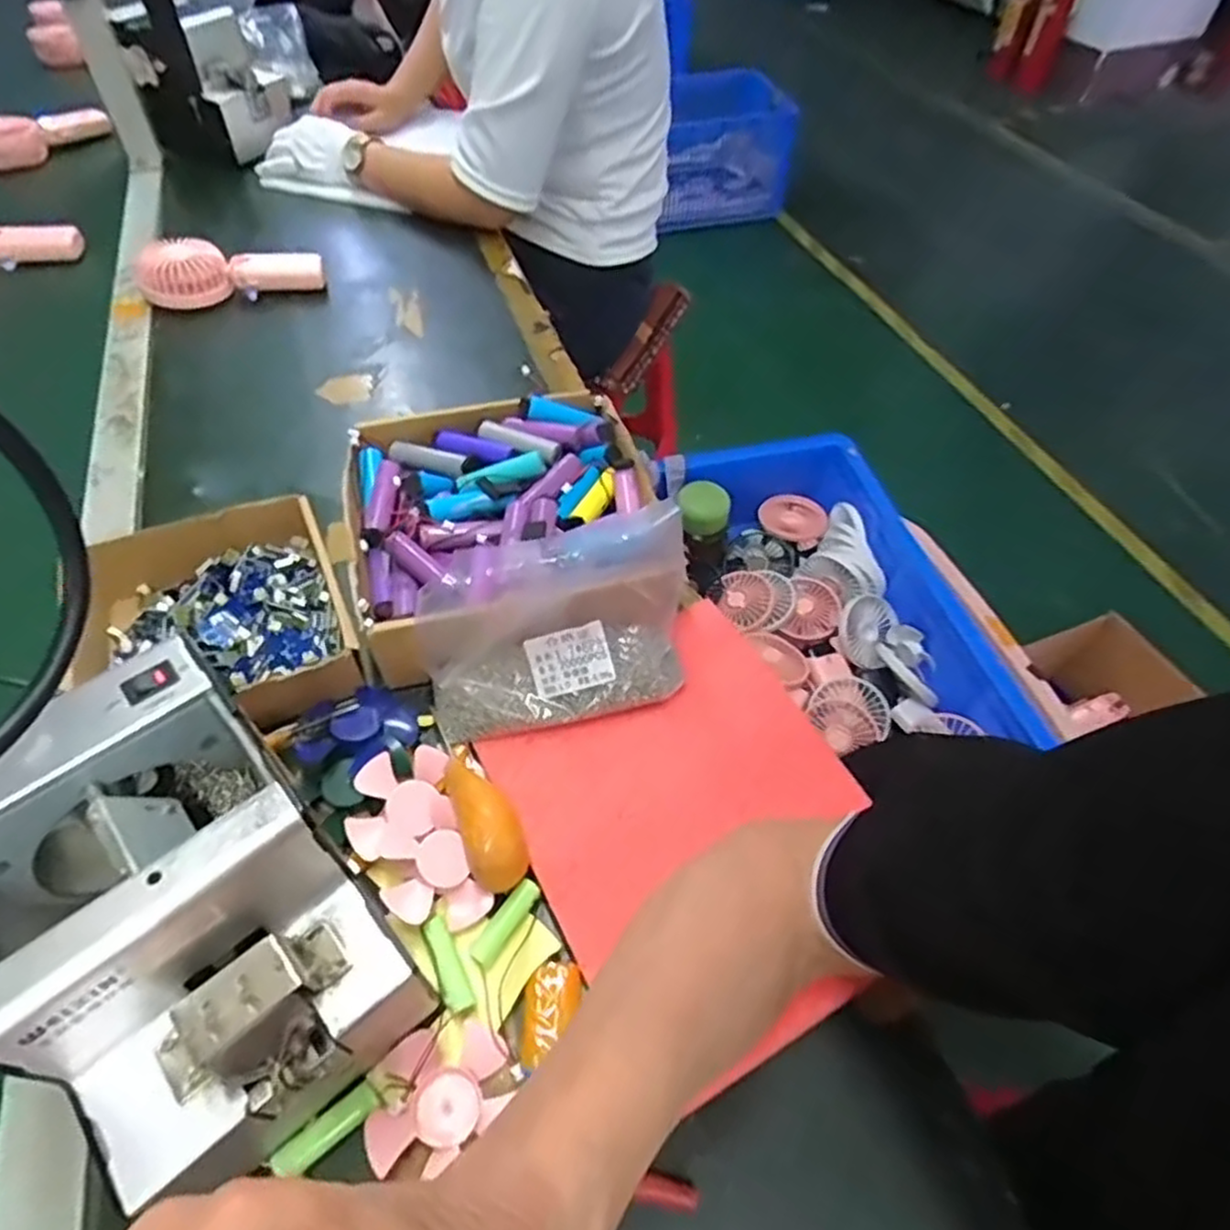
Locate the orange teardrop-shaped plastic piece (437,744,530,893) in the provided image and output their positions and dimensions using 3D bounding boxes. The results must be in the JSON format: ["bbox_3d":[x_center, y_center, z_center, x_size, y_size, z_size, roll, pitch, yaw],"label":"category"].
[{"bbox_3d":[-0.081,0.113,0.425,0.032,0.034,0.093,-25,46,-18],"label":"orange teardrop-shaped plastic piece"}]

